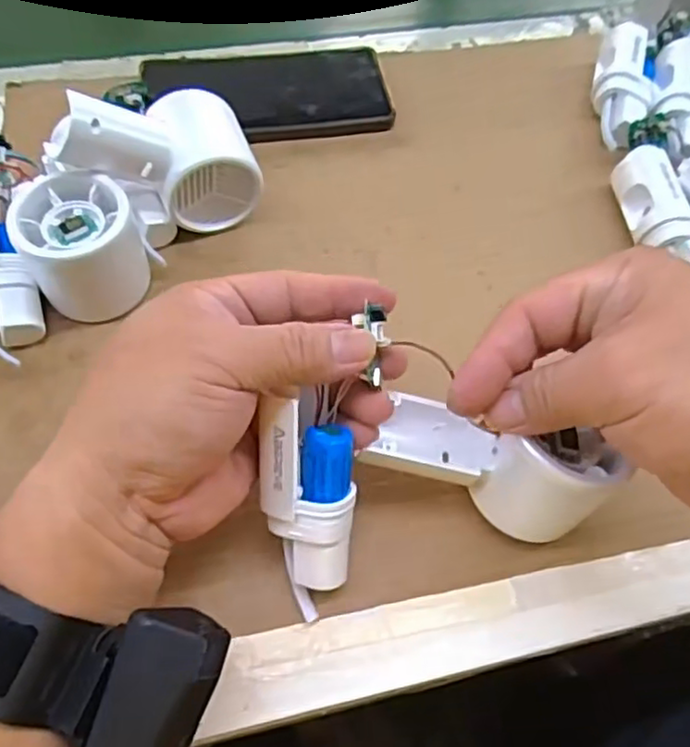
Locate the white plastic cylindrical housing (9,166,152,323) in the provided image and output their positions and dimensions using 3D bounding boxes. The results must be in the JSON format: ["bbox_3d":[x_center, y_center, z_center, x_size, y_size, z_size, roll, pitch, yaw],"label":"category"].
[{"bbox_3d":[-0.136,-0.066,0.349,0.057,0.058,0.059,1,60,-2],"label":"white plastic cylindrical housing"}]

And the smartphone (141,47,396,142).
[{"bbox_3d":[-0.046,-0.186,0.443,0.157,0.007,0.077,-13,70,-15],"label":"smartphone"}]

